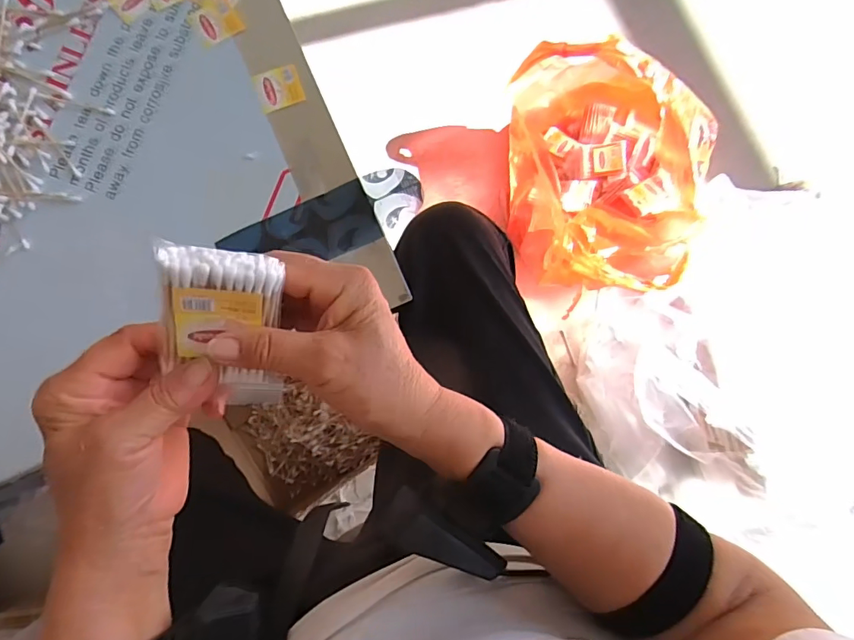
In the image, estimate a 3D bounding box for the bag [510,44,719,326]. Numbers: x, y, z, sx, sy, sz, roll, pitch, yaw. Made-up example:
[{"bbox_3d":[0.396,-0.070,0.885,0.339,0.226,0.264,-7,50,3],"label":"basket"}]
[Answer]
[{"bbox_3d":[0.301,-0.241,0.799,0.295,0.223,0.389,-2,85,1],"label":"bag"}]

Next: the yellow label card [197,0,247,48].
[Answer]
[{"bbox_3d":[-0.199,-0.286,0.454,0.042,0.004,0.040,-18,86,2],"label":"yellow label card"}]

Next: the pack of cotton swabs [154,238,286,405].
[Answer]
[{"bbox_3d":[-0.104,0.006,0.243,0.057,0.015,0.087,4,125,-17],"label":"pack of cotton swabs"}]

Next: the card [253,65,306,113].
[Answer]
[{"bbox_3d":[-0.140,-0.220,0.448,0.041,0.004,0.038,-18,85,-1],"label":"card"}]

